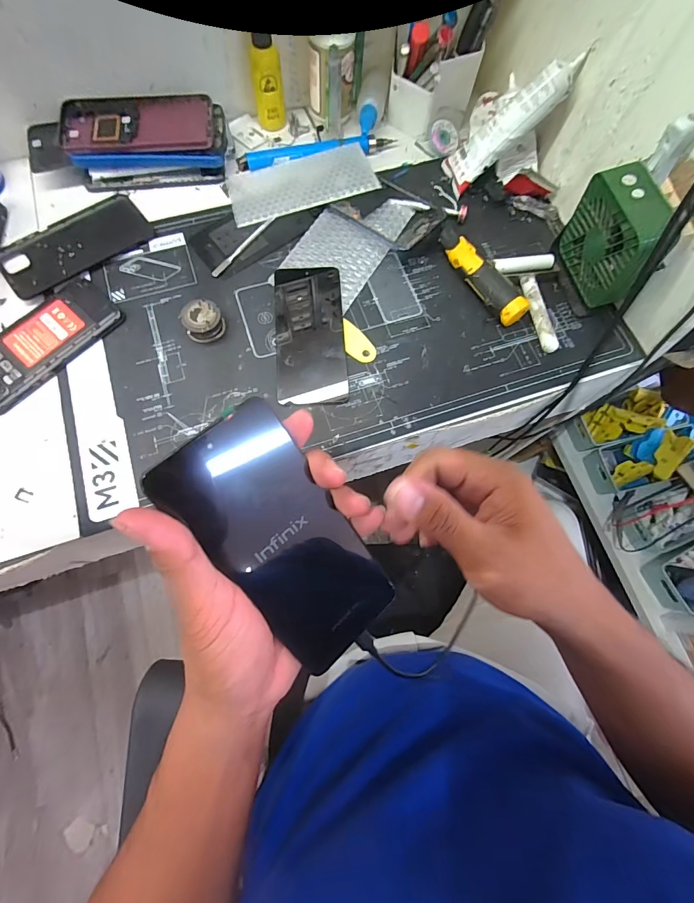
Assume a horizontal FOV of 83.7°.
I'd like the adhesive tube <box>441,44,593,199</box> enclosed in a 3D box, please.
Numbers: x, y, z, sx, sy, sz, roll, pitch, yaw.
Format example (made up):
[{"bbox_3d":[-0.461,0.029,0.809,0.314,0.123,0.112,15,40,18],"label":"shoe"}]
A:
[{"bbox_3d":[0.181,-0.366,0.436,0.029,0.153,0.046,2,69,-47],"label":"adhesive tube"}]

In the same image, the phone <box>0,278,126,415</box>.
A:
[{"bbox_3d":[-0.312,-0.112,0.395,0.080,0.009,0.155,40,76,9],"label":"phone"}]

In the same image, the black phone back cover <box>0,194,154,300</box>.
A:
[{"bbox_3d":[-0.305,-0.234,0.435,0.156,0.004,0.079,-37,78,-12],"label":"black phone back cover"}]

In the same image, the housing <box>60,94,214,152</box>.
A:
[{"bbox_3d":[-0.239,-0.379,0.447,0.164,0.011,0.087,-4,74,-3],"label":"housing"}]

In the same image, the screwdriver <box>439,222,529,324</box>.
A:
[{"bbox_3d":[0.150,-0.200,0.433,0.038,0.028,0.136,-30,77,-10],"label":"screwdriver"}]

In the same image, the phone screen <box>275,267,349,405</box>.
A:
[{"bbox_3d":[-0.039,-0.127,0.412,0.072,0.010,0.160,-3,74,-3],"label":"phone screen"}]

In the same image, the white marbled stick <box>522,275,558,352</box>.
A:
[{"bbox_3d":[0.212,-0.153,0.428,0.017,0.015,0.097,-8,74,-5],"label":"white marbled stick"}]

